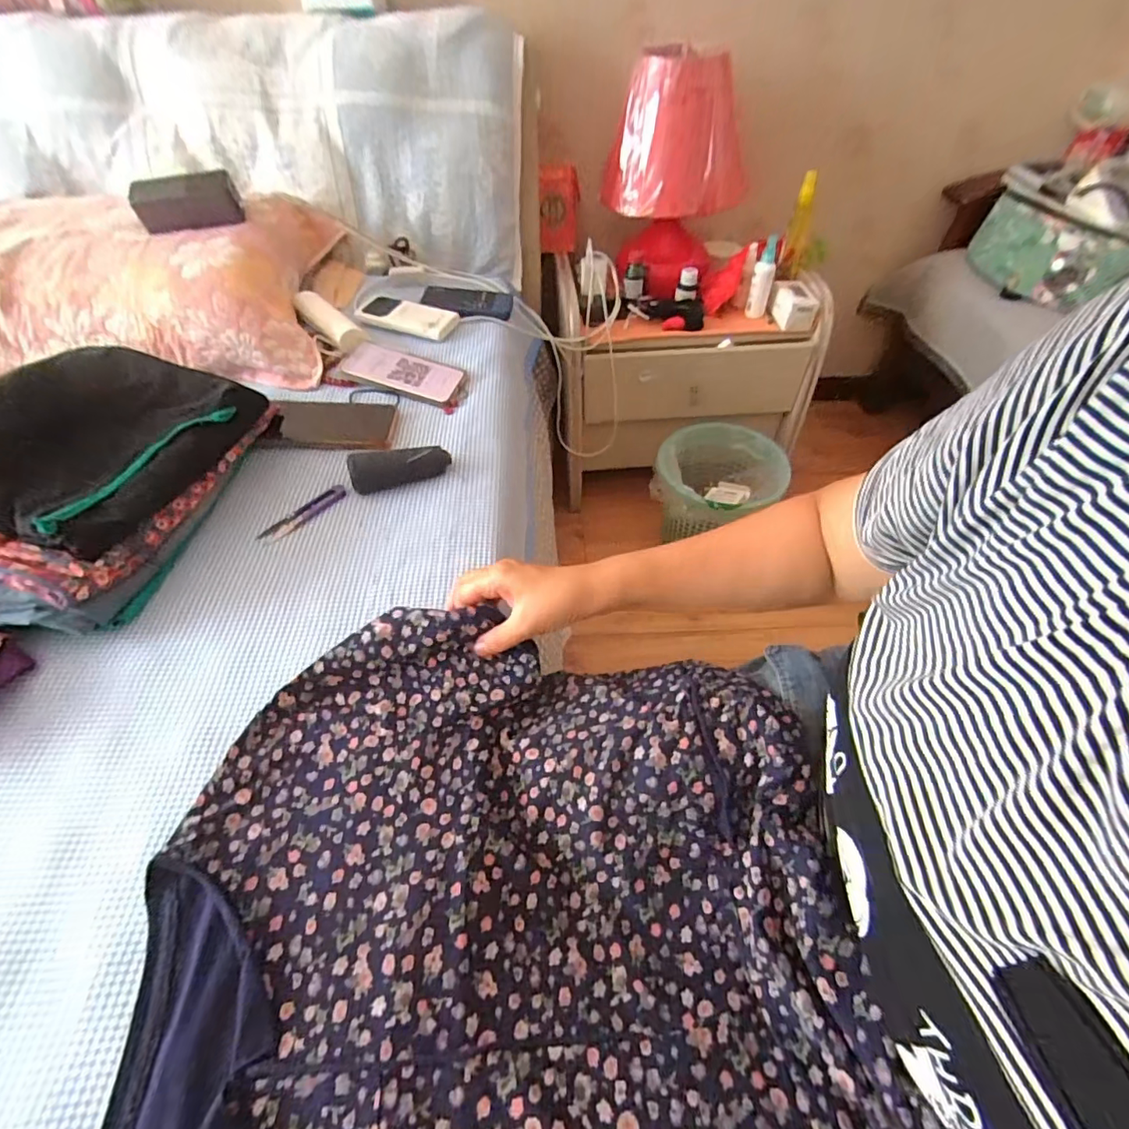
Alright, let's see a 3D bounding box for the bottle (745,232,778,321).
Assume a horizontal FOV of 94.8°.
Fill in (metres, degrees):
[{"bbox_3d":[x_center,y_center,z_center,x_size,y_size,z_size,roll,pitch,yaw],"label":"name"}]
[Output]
[{"bbox_3d":[0.373,-0.537,0.974,0.040,0.132,0.032,16,53,13],"label":"bottle"}]

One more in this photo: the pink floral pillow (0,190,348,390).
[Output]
[{"bbox_3d":[-0.694,-0.403,0.740,0.676,0.123,0.345,-4,51,-3],"label":"pink floral pillow"}]

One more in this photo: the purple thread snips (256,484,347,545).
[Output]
[{"bbox_3d":[-0.280,-0.055,0.560,0.024,0.008,0.100,32,58,23],"label":"purple thread snips"}]

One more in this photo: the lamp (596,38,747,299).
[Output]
[{"bbox_3d":[0.212,-0.715,0.976,0.221,0.350,0.210,20,54,16],"label":"lamp"}]

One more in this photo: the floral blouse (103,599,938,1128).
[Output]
[{"bbox_3d":[-0.028,0.259,0.311,0.439,0.078,0.490,-8,52,-6],"label":"floral blouse"}]

